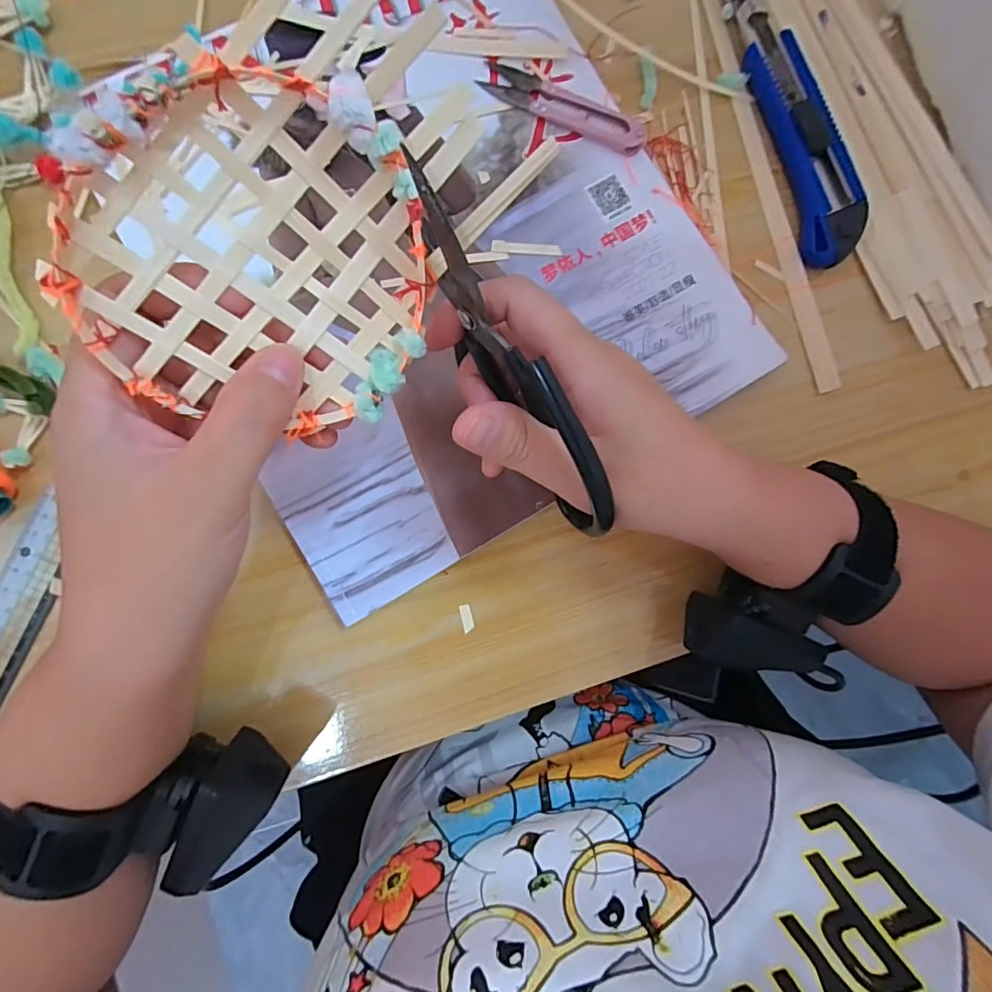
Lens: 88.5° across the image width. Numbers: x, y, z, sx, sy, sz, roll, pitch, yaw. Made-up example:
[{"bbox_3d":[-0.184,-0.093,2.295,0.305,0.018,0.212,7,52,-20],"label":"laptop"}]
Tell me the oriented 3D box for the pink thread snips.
[{"bbox_3d":[0.040,-0.227,0.297,0.099,0.011,0.020,26,84,-3],"label":"pink thread snips"}]

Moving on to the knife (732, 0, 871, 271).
[{"bbox_3d":[0.183,-0.228,0.306,0.038,0.020,0.183,-15,88,-6],"label":"knife"}]

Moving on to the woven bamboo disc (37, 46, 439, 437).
[{"bbox_3d":[-0.069,-0.069,0.158,0.101,0.012,0.100,-10,124,-16],"label":"woven bamboo disc"}]

